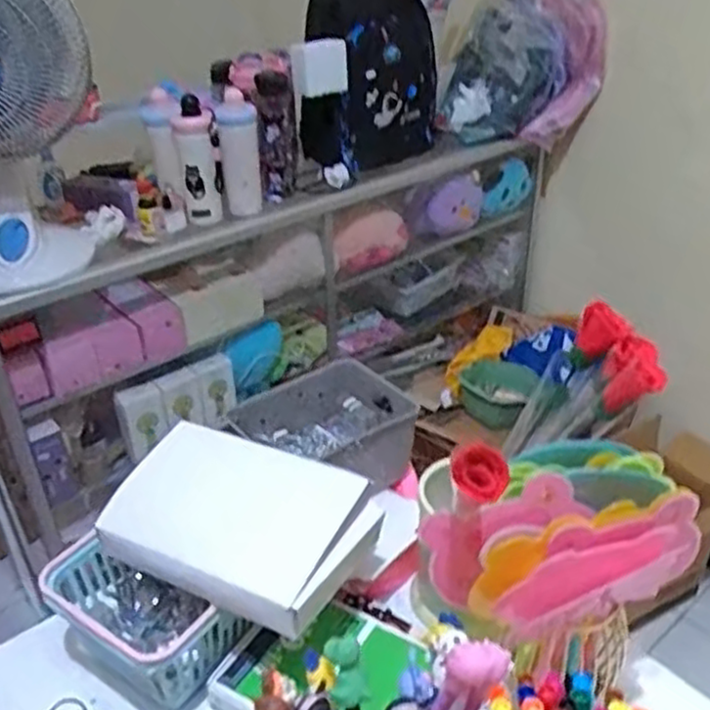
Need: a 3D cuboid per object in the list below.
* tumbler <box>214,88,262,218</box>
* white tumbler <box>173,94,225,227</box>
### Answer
[{"bbox_3d":[-0.223,-0.385,1.439,0.061,0.228,0.080,0,32,5],"label":"tumbler"},{"bbox_3d":[-0.294,-0.361,1.395,0.079,0.219,0.073,-8,32,-8],"label":"white tumbler"}]

